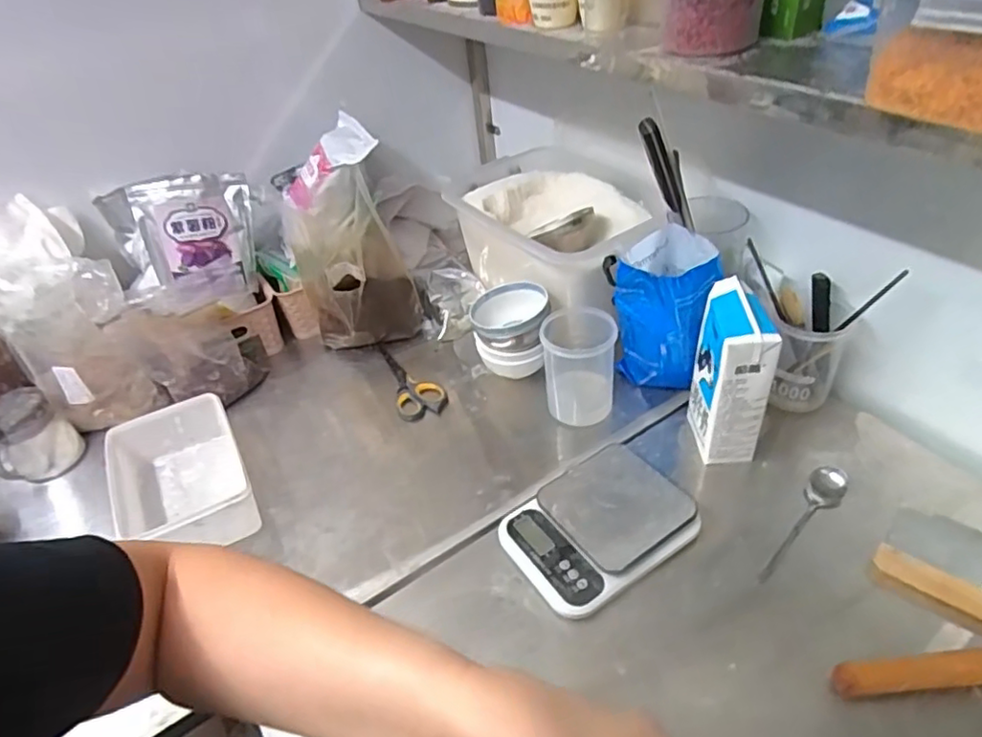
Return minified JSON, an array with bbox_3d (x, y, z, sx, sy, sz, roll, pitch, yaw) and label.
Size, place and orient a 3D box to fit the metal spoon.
[{"bbox_3d":[0.349,0.176,0.703,0.168,0.024,0.037,-43,51,-18],"label":"metal spoon"}]

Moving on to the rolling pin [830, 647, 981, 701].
[{"bbox_3d":[0.457,0.269,0.560,0.283,0.031,0.028,-6,41,2],"label":"rolling pin"}]

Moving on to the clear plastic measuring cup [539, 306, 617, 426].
[{"bbox_3d":[0.119,-0.006,0.846,0.094,0.135,0.110,0,41,9],"label":"clear plastic measuring cup"}]

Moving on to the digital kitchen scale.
[{"bbox_3d":[0.120,0.180,0.710,0.196,0.038,0.147,-26,44,-20],"label":"digital kitchen scale"}]

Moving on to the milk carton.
[{"bbox_3d":[0.290,0.013,0.757,0.071,0.207,0.101,0,41,9],"label":"milk carton"}]

